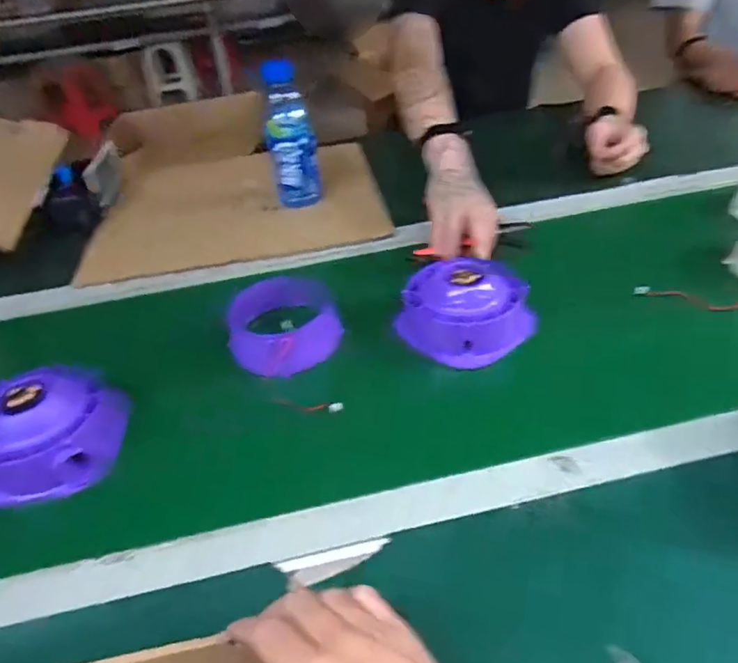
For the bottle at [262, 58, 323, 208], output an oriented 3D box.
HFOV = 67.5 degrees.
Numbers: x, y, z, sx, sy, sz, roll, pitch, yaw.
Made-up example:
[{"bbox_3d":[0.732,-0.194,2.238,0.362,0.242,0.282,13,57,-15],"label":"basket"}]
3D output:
[{"bbox_3d":[-0.119,-0.292,0.829,0.069,0.196,0.058,-11,38,-4],"label":"bottle"}]

